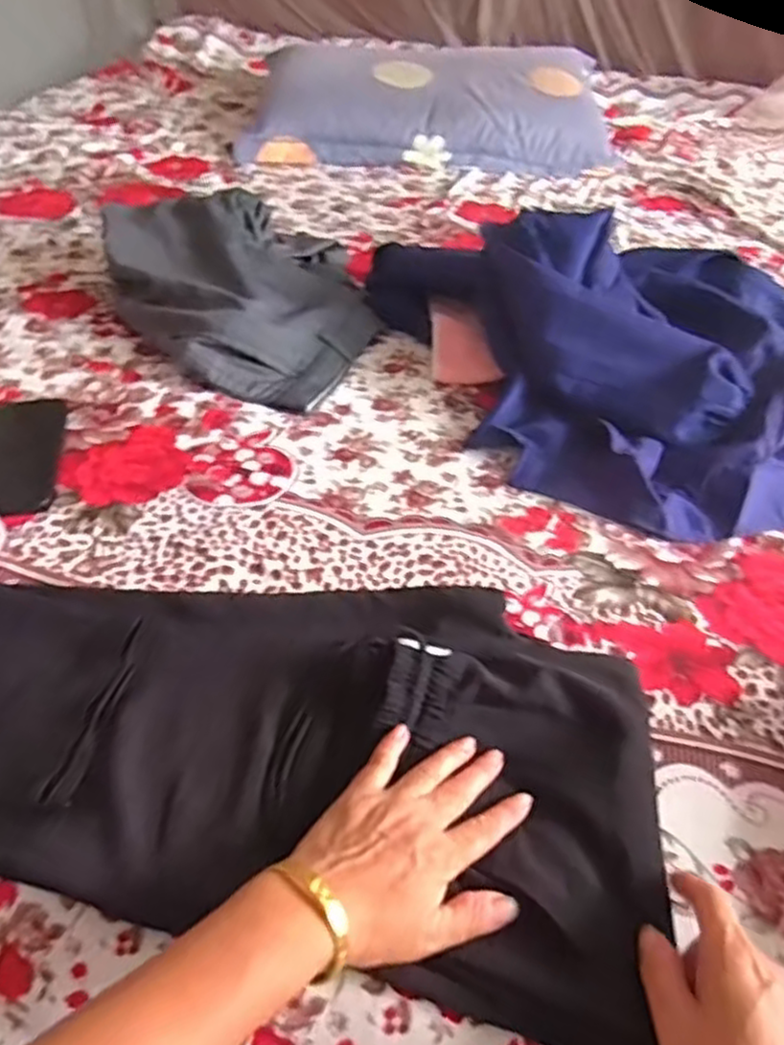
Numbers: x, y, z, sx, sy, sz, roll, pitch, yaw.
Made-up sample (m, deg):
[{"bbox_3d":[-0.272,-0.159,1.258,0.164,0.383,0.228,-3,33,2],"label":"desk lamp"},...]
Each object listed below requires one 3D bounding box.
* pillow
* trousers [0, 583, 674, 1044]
[{"bbox_3d":[0.076,-0.802,1.347,0.657,0.138,0.361,2,45,-2],"label":"pillow"},{"bbox_3d":[-0.092,0.133,0.460,0.504,0.039,0.273,7,45,3],"label":"trousers"}]

